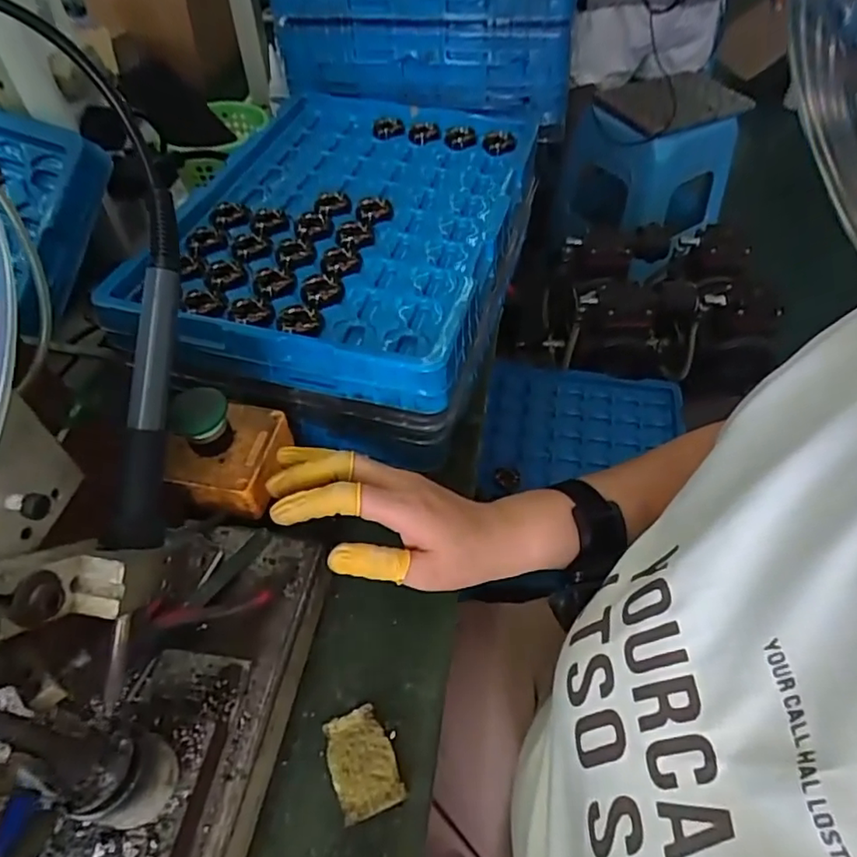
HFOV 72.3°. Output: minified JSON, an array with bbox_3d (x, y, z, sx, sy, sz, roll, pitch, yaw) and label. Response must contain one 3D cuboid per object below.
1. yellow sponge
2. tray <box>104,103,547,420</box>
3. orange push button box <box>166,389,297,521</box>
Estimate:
[{"bbox_3d":[-0.038,0.185,0.328,0.035,0.004,0.053,-20,54,-15],"label":"yellow sponge"},{"bbox_3d":[-0.073,-0.191,0.512,0.276,0.036,0.366,13,53,10],"label":"tray"},{"bbox_3d":[-0.132,0.007,0.388,0.063,0.060,0.071,11,53,9],"label":"orange push button box"}]

